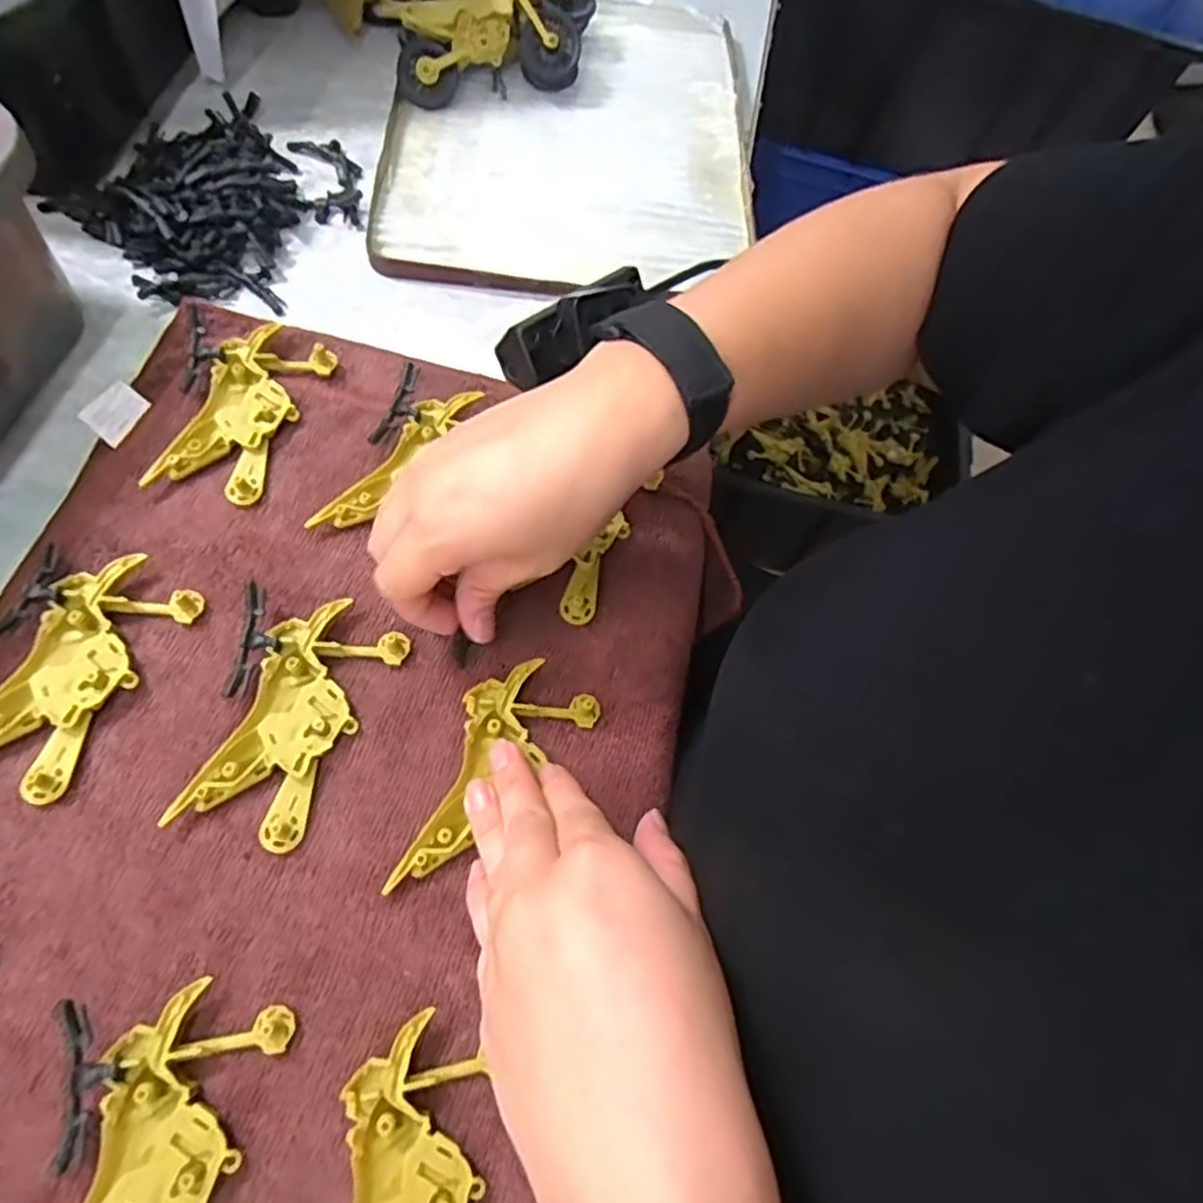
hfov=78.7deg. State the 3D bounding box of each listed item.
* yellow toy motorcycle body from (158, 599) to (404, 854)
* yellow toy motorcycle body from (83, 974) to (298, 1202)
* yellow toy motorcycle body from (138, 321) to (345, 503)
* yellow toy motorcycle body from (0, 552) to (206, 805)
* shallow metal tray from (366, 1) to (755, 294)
[{"bbox_3d":[-0.126,0.048,0.303,0.049,0.009,0.100,24,65,3],"label":"yellow toy motorcycle body"},{"bbox_3d":[-0.143,0.182,0.239,0.049,0.011,0.097,14,65,-1],"label":"yellow toy motorcycle body"},{"bbox_3d":[-0.176,-0.093,0.363,0.047,0.012,0.100,18,64,0],"label":"yellow toy motorcycle body"},{"bbox_3d":[-0.215,0.028,0.300,0.048,0.015,0.100,24,65,3],"label":"yellow toy motorcycle body"},{"bbox_3d":[-0.019,-0.315,0.496,0.232,0.019,0.293,4,65,-6],"label":"shallow metal tray"}]

